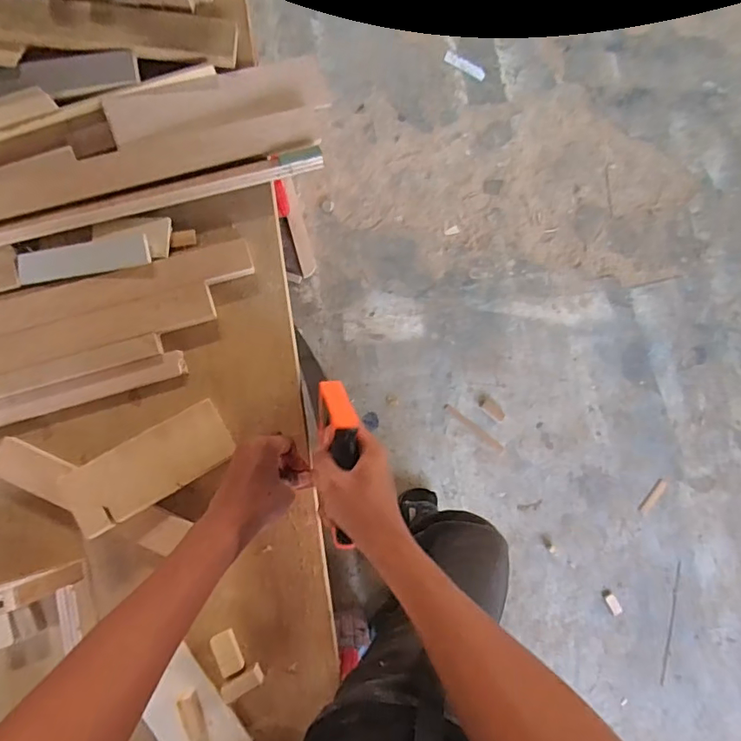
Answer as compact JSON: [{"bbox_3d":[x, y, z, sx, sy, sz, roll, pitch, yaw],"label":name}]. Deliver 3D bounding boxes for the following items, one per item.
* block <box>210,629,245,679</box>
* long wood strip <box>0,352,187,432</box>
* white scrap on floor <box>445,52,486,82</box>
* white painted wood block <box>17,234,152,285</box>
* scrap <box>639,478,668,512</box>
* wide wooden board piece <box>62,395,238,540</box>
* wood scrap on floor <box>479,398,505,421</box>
[{"bbox_3d":[-0.150,0.296,0.524,0.024,0.016,0.041,-23,82,-6],"label":"block"},{"bbox_3d":[-0.408,0.050,0.550,0.403,0.026,0.035,-16,82,-5],"label":"long wood strip"},{"bbox_3d":[0.282,-0.913,1.500,0.136,0.011,0.035,34,92,8],"label":"white scrap on floor"},{"bbox_3d":[-0.326,-0.128,0.571,0.143,0.008,0.038,-11,81,-4],"label":"white painted wood block"},{"bbox_3d":[0.783,0.348,1.386,0.027,0.008,0.110,43,83,4],"label":"scrap"},{"bbox_3d":[-0.229,0.099,0.525,0.164,0.008,0.070,-30,85,-16],"label":"wide wooden board piece"},{"bbox_3d":[0.338,0.105,1.377,0.080,0.004,0.034,38,83,4],"label":"wood scrap on floor"}]

